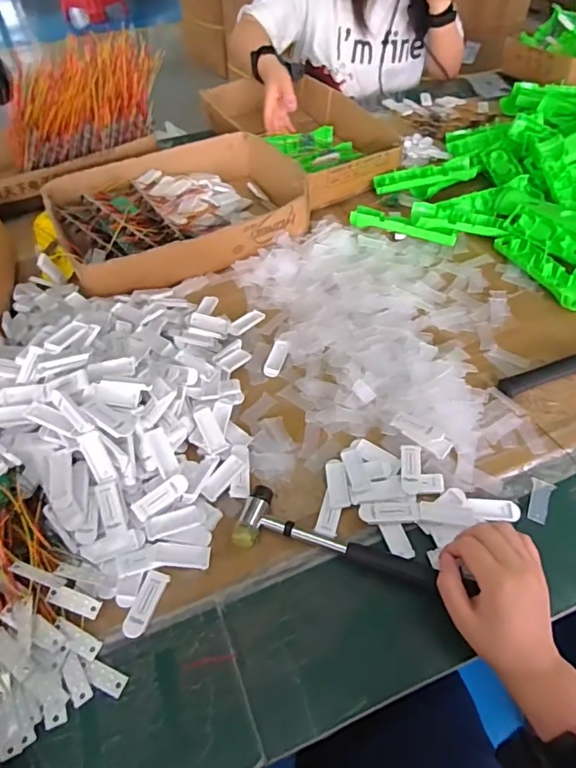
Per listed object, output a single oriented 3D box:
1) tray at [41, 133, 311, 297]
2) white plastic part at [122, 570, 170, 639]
[{"bbox_3d":[-0.165,-0.282,0.804,0.378,0.055,0.259,-24,54,-17],"label":"tray"},{"bbox_3d":[-0.129,0.200,0.465,0.021,0.009,0.058,12,52,11],"label":"white plastic part"}]

